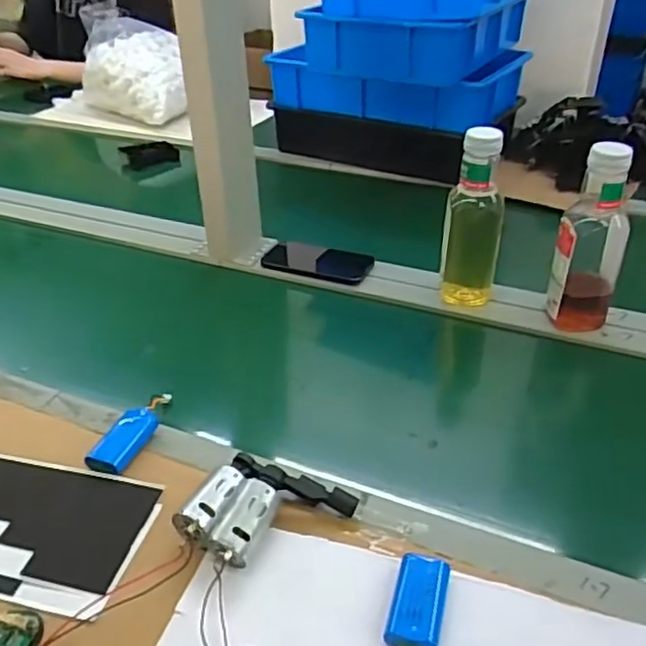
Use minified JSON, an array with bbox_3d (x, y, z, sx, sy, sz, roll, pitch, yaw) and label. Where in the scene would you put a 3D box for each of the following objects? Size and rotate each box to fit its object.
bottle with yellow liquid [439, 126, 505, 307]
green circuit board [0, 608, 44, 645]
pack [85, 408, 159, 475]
[{"bbox_3d":[0.173,-0.111,0.753,0.064,0.208,0.048,10,36,16],"label":"bottle with yellow liquid"},{"bbox_3d":[-0.214,0.215,0.448,0.037,0.012,0.036,-1,34,0],"label":"green circuit board"},{"bbox_3d":[-0.181,0.106,0.595,0.038,0.019,0.067,10,36,16],"label":"pack"}]

